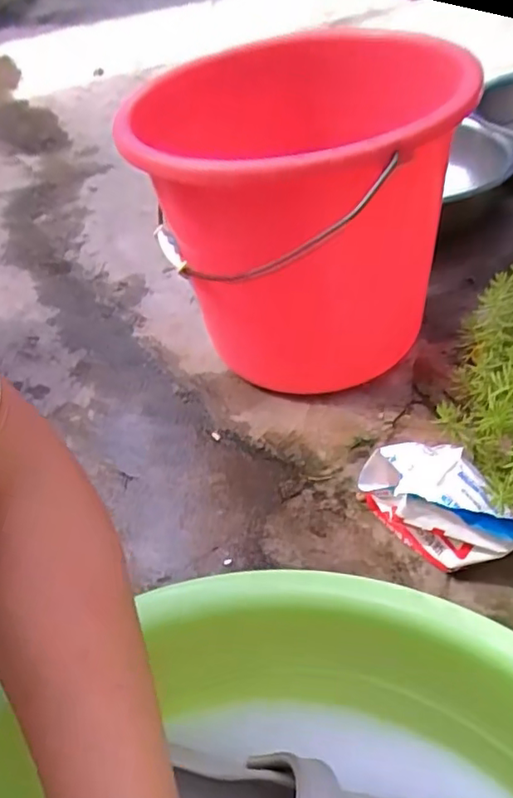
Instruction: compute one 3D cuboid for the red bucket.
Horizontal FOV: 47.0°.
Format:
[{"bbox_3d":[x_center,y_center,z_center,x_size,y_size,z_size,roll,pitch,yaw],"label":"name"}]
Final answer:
[{"bbox_3d":[0.053,-0.160,0.658,0.275,0.376,0.275,-3,46,3],"label":"red bucket"}]

